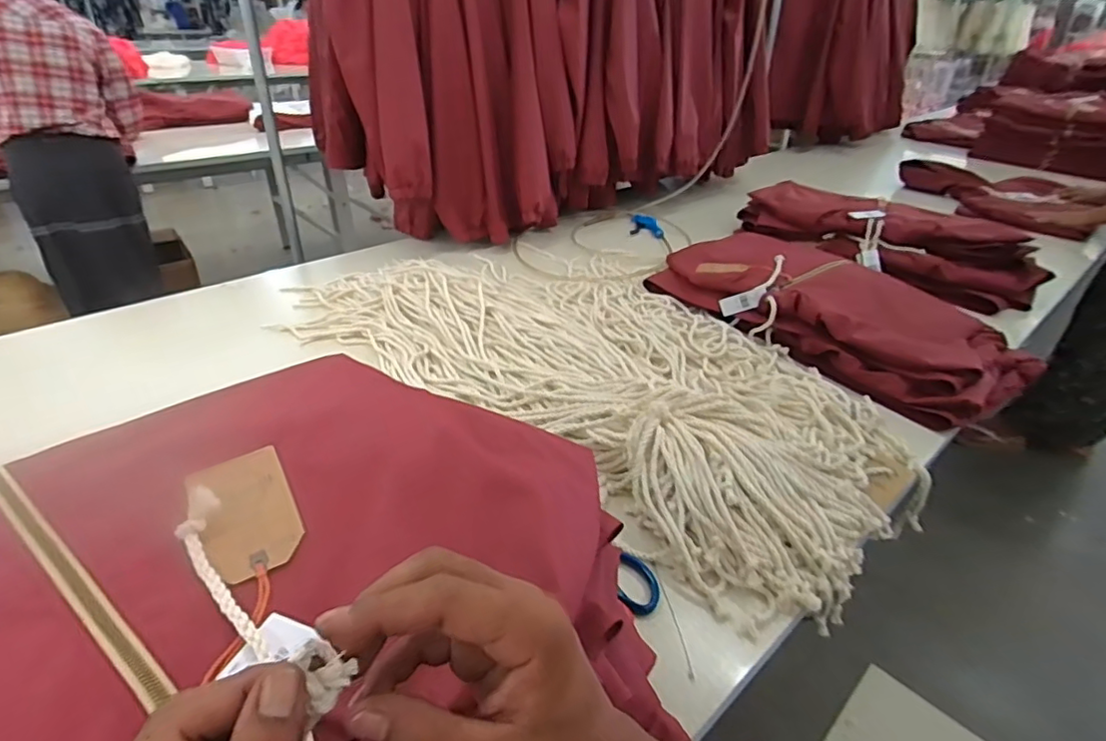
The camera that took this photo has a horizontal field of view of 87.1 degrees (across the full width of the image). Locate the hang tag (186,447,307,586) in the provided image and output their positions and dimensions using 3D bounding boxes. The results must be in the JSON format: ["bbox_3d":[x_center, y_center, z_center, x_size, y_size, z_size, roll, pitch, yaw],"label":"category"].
[{"bbox_3d":[-0.203,0.093,0.386,0.057,0.004,0.098,-17,49,-30],"label":"hang tag"}]

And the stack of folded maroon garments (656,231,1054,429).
[{"bbox_3d":[0.553,-0.140,1.139,0.399,0.084,0.627,-22,40,-33],"label":"stack of folded maroon garments"}]

